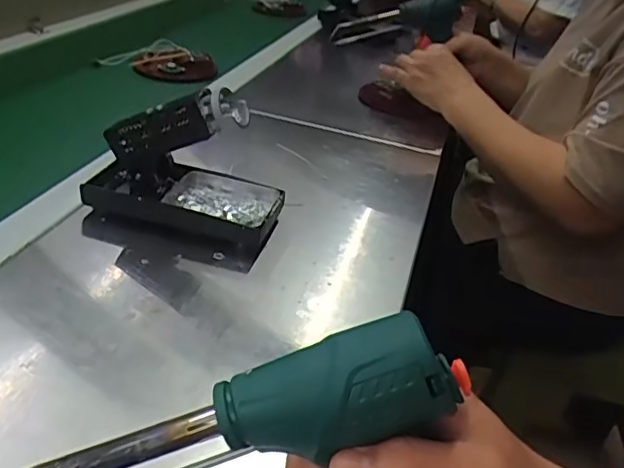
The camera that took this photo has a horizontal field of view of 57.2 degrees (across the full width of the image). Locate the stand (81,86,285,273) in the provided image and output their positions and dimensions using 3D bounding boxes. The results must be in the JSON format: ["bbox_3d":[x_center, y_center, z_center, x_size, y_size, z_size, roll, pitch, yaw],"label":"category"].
[{"bbox_3d":[-0.108,-0.062,0.493,0.164,0.114,0.106,13,34,8],"label":"stand"}]

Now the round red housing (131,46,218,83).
[{"bbox_3d":[-0.214,-0.258,0.873,0.106,0.035,0.084,15,33,11],"label":"round red housing"}]

